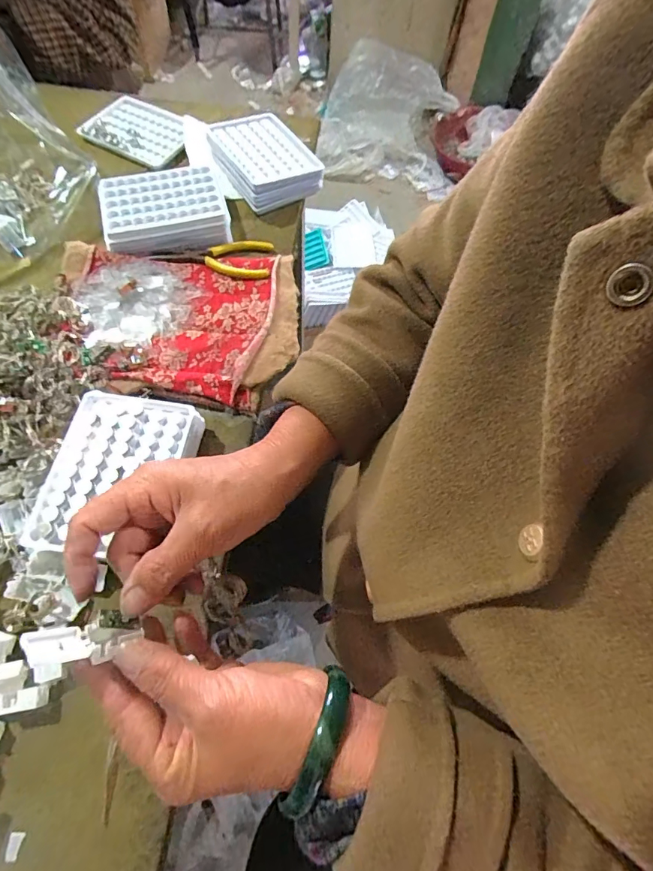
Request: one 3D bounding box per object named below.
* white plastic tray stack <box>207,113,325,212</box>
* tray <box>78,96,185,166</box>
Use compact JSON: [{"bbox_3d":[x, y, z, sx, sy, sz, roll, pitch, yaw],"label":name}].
[{"bbox_3d":[-0.076,-0.334,0.531,0.103,0.034,0.130,-28,69,-15],"label":"white plastic tray stack"},{"bbox_3d":[-0.239,-0.386,0.555,0.119,0.012,0.088,27,66,10],"label":"tray"}]

